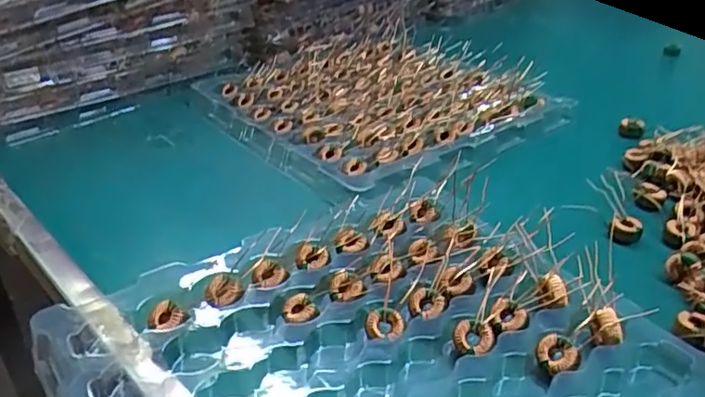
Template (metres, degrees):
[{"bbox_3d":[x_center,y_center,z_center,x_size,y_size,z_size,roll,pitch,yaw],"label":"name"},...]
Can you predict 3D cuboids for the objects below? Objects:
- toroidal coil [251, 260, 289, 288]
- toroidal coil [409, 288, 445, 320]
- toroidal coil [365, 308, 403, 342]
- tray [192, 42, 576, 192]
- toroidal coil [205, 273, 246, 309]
[{"bbox_3d":[-0.051,0.047,0.375,0.020,0.004,0.021,1,33,0],"label":"toroidal coil"},{"bbox_3d":[0.044,0.061,0.359,0.017,0.007,0.019,-26,41,-35],"label":"toroidal coil"},{"bbox_3d":[0.018,0.071,0.342,0.021,0.006,0.017,5,80,6],"label":"toroidal coil"},{"bbox_3d":[0.031,-0.113,0.649,0.289,0.028,0.309,-24,40,-33],"label":"tray"},{"bbox_3d":[-0.076,0.055,0.363,0.020,0.007,0.023,-20,38,-28],"label":"toroidal coil"}]

